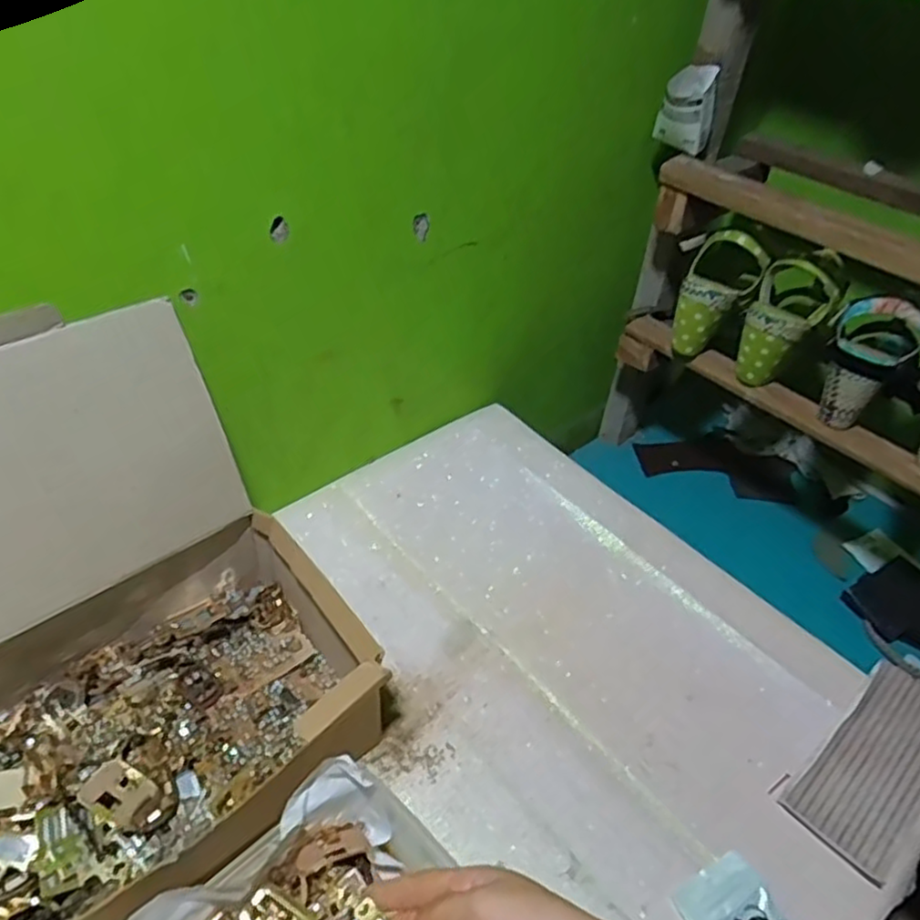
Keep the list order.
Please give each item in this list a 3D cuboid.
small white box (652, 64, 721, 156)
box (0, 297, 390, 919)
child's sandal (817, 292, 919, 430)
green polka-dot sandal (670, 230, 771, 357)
[{"bbox_3d":[0.255,-0.393,0.772,0.058,0.078,0.044,18,44,11],"label":"small white box"},{"bbox_3d":[-0.251,0.120,0.459,0.325,0.287,0.300,-30,54,-32],"label":"box"},{"bbox_3d":[0.416,-0.101,0.707,0.084,0.133,0.083,28,46,23],"label":"child's sandal"},{"bbox_3d":[0.282,-0.190,0.791,0.075,0.143,0.055,39,23,30],"label":"green polka-dot sandal"}]

